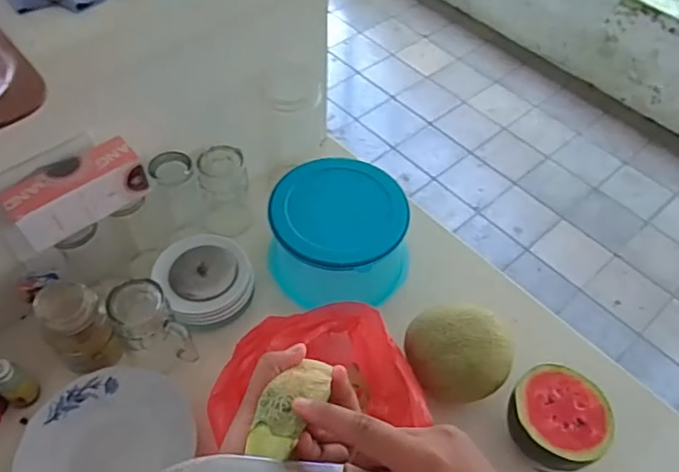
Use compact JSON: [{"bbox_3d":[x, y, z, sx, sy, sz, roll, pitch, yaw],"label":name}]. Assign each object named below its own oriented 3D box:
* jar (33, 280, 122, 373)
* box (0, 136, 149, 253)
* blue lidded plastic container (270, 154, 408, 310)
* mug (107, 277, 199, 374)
[{"bbox_3d":[-0.325,0.116,0.706,0.070,0.110,0.070,1,53,-2],"label":"jar"},{"bbox_3d":[-0.310,-0.051,0.674,0.150,0.060,0.058,-38,63,-26],"label":"box"},{"bbox_3d":[0.002,0.001,0.825,0.195,0.143,0.161,8,54,3],"label":"blue lidded plastic container"},{"bbox_3d":[-0.243,0.125,0.718,0.077,0.123,0.094,-30,60,-22],"label":"mug"}]

